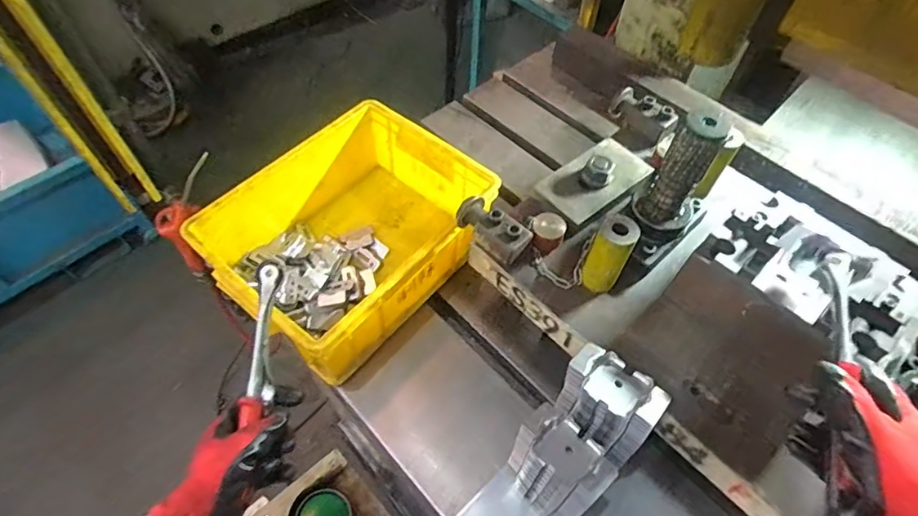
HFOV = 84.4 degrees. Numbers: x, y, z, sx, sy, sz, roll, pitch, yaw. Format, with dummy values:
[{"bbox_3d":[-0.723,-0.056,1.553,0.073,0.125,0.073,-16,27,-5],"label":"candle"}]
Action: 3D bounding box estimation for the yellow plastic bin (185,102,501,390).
[{"bbox_3d":[-0.148,-0.032,0.714,0.268,0.139,0.348,38,62,21],"label":"yellow plastic bin"}]

